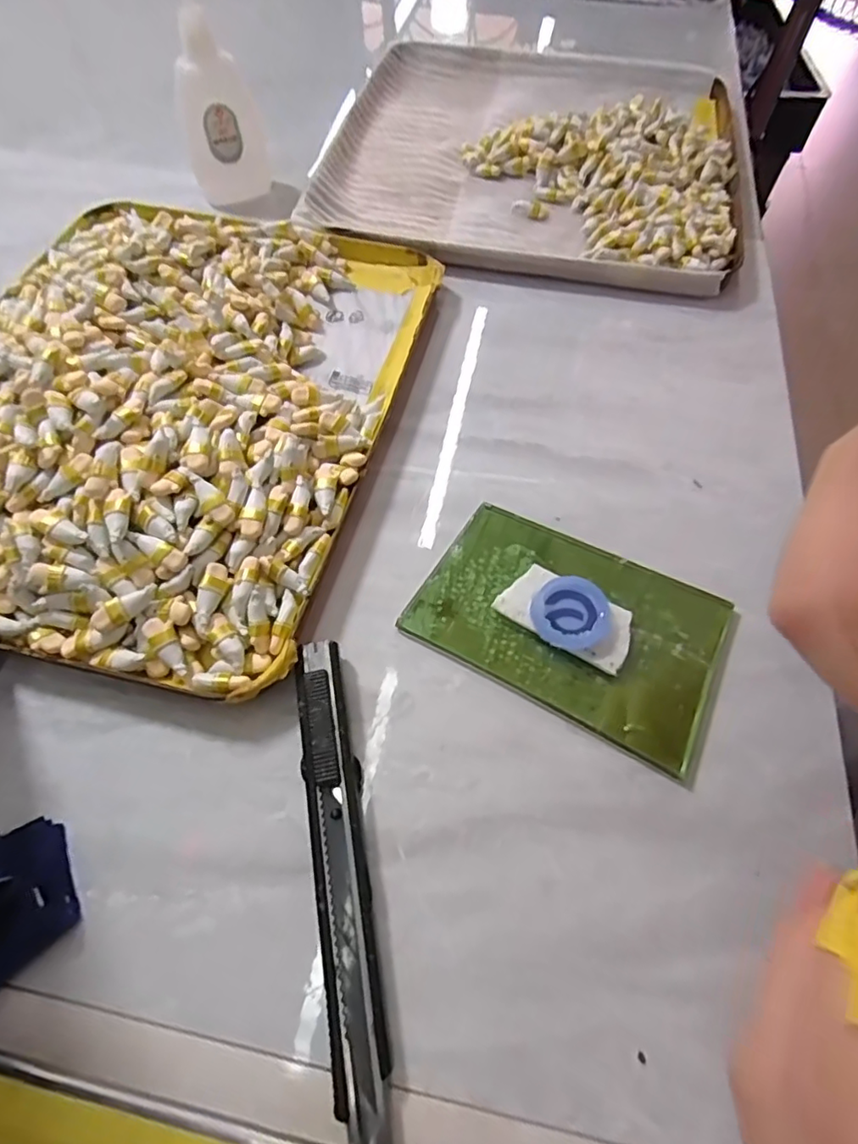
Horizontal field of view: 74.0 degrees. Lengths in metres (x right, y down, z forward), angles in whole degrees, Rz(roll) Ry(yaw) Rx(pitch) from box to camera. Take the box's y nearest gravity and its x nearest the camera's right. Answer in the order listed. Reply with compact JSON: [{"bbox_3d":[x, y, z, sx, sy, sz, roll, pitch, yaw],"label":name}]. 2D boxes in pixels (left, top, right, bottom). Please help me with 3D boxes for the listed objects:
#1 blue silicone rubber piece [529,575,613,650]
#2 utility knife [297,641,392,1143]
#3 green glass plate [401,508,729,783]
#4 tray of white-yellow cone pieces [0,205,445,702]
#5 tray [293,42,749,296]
[{"bbox_3d":[0.050,0.015,0.202,0.028,0.006,0.027,0,61,-1],"label":"blue silicone rubber piece"},{"bbox_3d":[-0.027,0.083,0.167,0.015,0.012,0.128,-10,62,-4],"label":"utility knife"},{"bbox_3d":[0.051,0.017,0.206,0.101,0.005,0.066,27,64,13],"label":"green glass plate"},{"bbox_3d":[-0.115,-0.082,0.240,0.190,0.040,0.239,12,62,6],"label":"tray of white-yellow cone pieces"},{"bbox_3d":[0.067,-0.262,0.350,0.239,0.023,0.234,10,62,5],"label":"tray"}]

